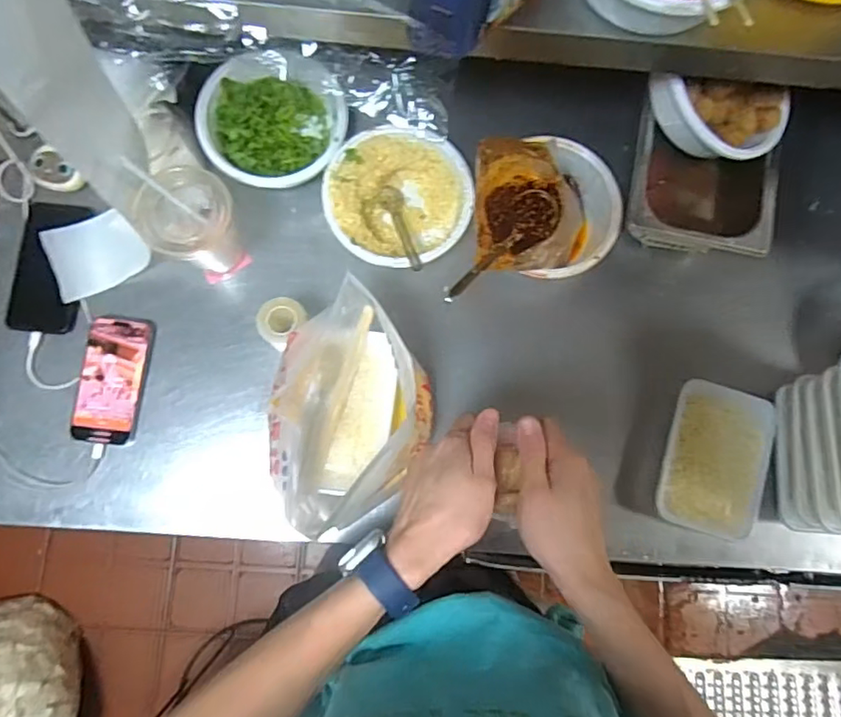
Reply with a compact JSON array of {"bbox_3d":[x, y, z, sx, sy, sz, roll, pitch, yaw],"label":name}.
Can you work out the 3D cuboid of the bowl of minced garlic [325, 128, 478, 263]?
[{"bbox_3d":[-0.025,-0.188,0.691,0.164,0.055,0.165,0,81,-2],"label":"bowl of minced garlic"}]

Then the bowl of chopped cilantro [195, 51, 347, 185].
[{"bbox_3d":[-0.177,-0.293,0.696,0.166,0.060,0.177,0,81,-2],"label":"bowl of chopped cilantro"}]

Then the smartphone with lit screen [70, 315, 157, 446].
[{"bbox_3d":[-0.355,0.024,0.664,0.074,0.015,0.145,8,81,-1],"label":"smartphone with lit screen"}]

